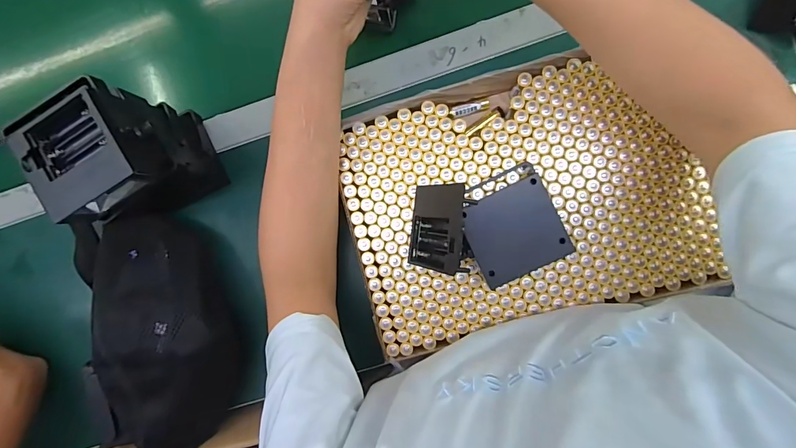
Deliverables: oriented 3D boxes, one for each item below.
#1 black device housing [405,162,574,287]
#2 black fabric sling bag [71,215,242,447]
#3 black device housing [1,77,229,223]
[{"bbox_3d":[0.079,0.004,0.372,0.141,0.064,0.102,-12,86,4],"label":"black device housing"},{"bbox_3d":[-0.264,0.122,0.446,0.145,0.105,0.272,-20,88,4],"label":"black fabric sling bag"},{"bbox_3d":[-0.258,-0.059,0.389,0.105,0.147,0.099,-29,88,4],"label":"black device housing"}]

